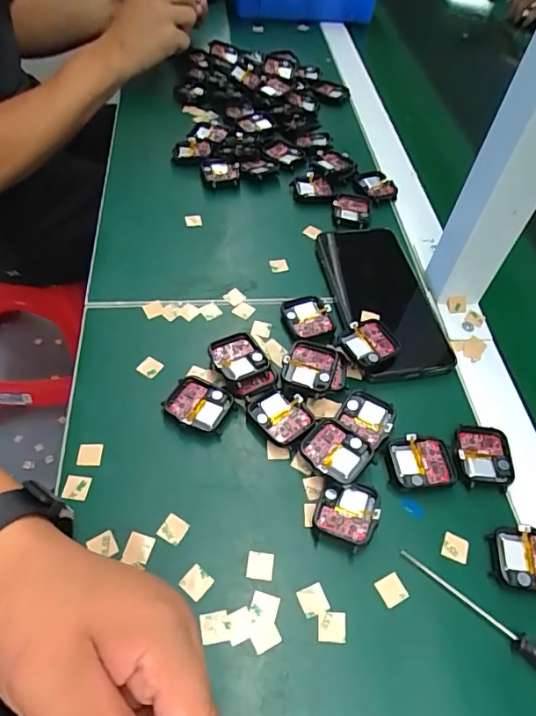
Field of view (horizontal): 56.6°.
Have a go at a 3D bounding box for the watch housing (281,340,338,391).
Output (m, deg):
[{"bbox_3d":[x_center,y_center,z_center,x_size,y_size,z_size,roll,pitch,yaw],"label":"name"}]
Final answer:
[{"bbox_3d":[0.032,0.008,0.376,0.038,0.011,0.044,16,54,9],"label":"watch housing"}]

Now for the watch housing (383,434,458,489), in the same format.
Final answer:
[{"bbox_3d":[0.104,0.071,0.340,0.046,0.005,0.035,0,54,-3],"label":"watch housing"}]

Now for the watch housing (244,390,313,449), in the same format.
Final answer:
[{"bbox_3d":[0.009,0.042,0.356,0.043,0.011,0.037,37,60,22],"label":"watch housing"}]

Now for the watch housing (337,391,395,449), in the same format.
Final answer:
[{"bbox_3d":[0.070,0.043,0.358,0.037,0.005,0.035,29,57,18],"label":"watch housing"}]

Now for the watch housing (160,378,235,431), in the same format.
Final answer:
[{"bbox_3d":[-0.051,0.035,0.359,0.044,0.010,0.036,20,55,12],"label":"watch housing"}]

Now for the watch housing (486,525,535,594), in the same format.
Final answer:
[{"bbox_3d":[0.162,0.125,0.307,0.046,0.006,0.037,7,54,3],"label":"watch housing"}]

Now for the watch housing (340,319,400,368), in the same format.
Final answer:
[{"bbox_3d":[0.080,-0.009,0.390,0.042,0.019,0.035,-25,59,-20],"label":"watch housing"}]

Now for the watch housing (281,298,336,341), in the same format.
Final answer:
[{"bbox_3d":[0.034,-0.032,0.414,0.039,0.011,0.043,-9,55,-9],"label":"watch housing"}]

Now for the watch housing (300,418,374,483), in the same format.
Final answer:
[{"bbox_3d":[0.045,0.063,0.337,0.044,0.011,0.038,31,58,18],"label":"watch housing"}]

